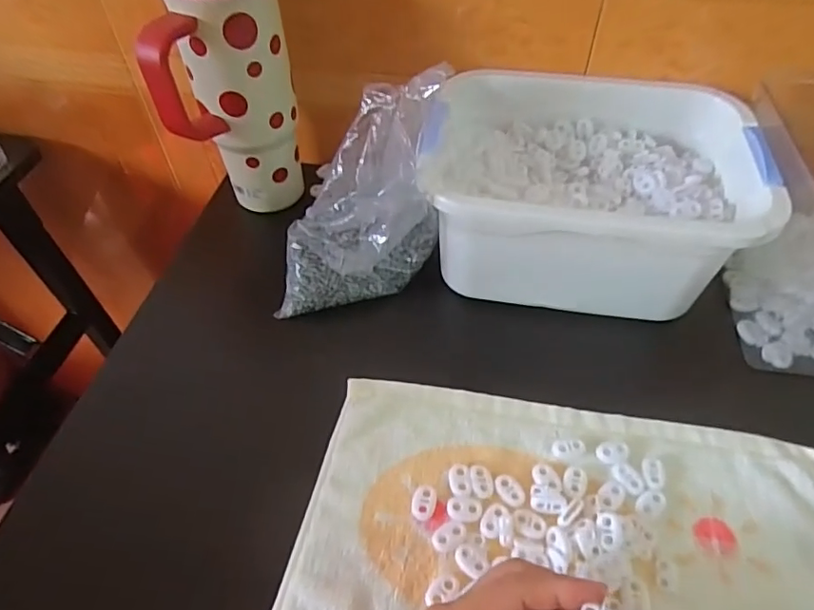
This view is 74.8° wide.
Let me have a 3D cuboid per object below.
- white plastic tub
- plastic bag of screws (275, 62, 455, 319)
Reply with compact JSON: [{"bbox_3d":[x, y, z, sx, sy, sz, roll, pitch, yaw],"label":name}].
[{"bbox_3d":[0.145,-0.099,0.448,0.232,0.107,0.184,8,52,7],"label":"white plastic tub"},{"bbox_3d":[-0.038,-0.085,0.430,0.139,0.142,0.111,-3,52,-2],"label":"plastic bag of screws"}]

